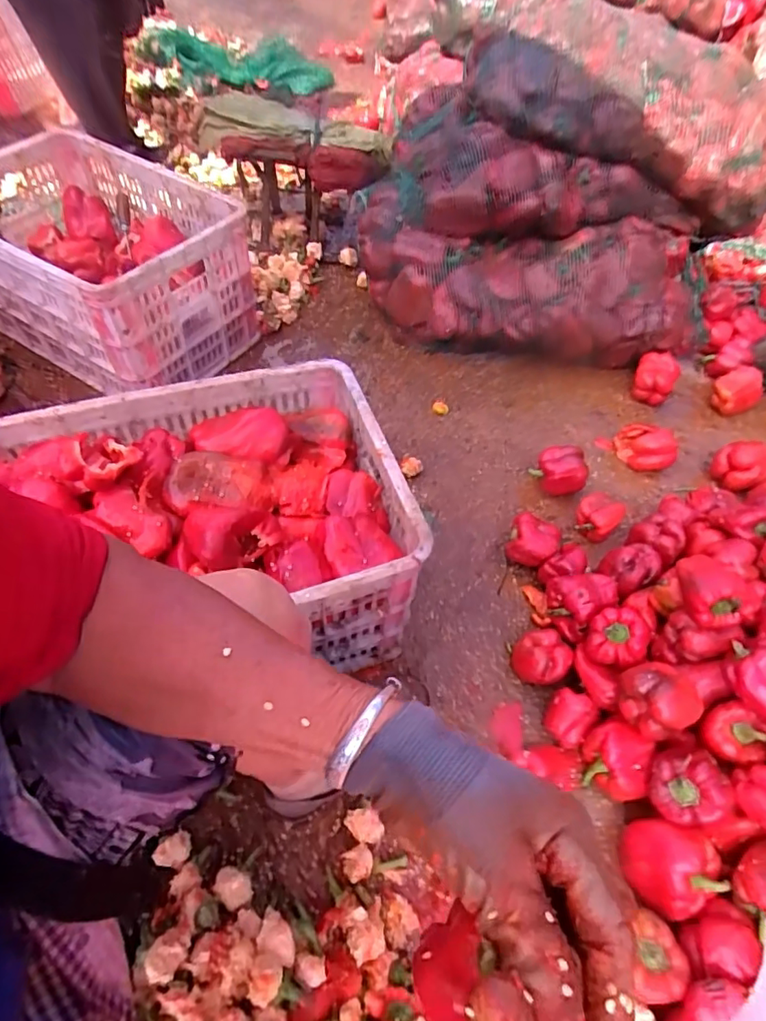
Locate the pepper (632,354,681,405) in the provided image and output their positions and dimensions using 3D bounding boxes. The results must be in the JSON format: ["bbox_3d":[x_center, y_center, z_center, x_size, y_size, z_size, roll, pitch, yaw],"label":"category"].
[{"bbox_3d":[0.594,-0.292,1.186,0.086,0.070,0.084,29,57,15],"label":"pepper"}]

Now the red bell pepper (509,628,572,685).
[{"bbox_3d":[0.235,0.222,0.811,0.080,0.059,0.077,38,59,20],"label":"red bell pepper"}]

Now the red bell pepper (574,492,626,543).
[{"bbox_3d":[0.382,0.012,0.969,0.074,0.064,0.078,39,60,21],"label":"red bell pepper"}]

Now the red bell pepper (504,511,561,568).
[{"bbox_3d":[0.249,0.058,0.916,0.080,0.076,0.078,26,56,13],"label":"red bell pepper"}]

